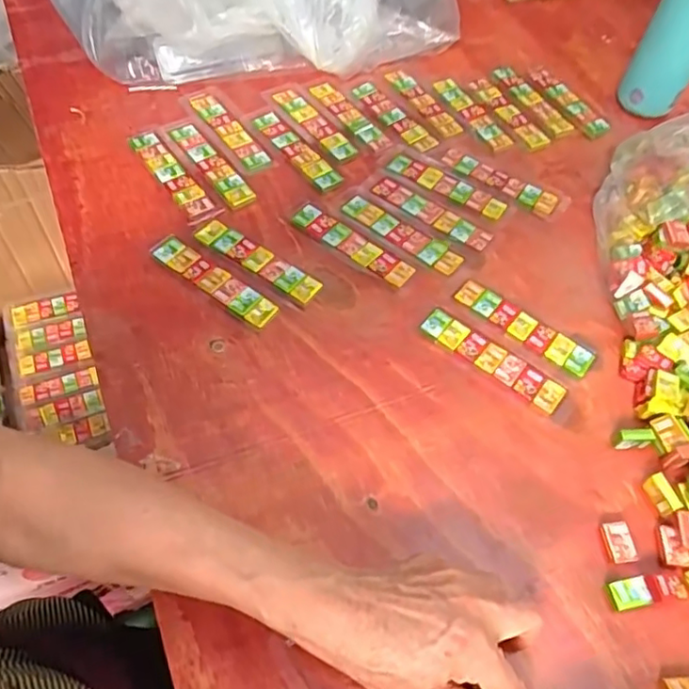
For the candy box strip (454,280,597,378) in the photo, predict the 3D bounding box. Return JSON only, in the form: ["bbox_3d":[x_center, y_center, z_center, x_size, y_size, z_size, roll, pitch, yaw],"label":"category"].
[{"bbox_3d":[0.145,-0.015,0.478,0.116,0.006,0.026,36,61,18],"label":"candy box strip"}]

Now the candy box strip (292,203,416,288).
[{"bbox_3d":[0.008,-0.088,0.515,0.115,0.007,0.025,34,61,17],"label":"candy box strip"}]

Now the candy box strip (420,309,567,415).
[{"bbox_3d":[0.114,0.012,0.462,0.117,0.007,0.026,34,61,17],"label":"candy box strip"}]

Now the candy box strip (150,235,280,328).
[{"bbox_3d":[-0.108,-0.053,0.485,0.119,0.009,0.024,34,61,17],"label":"candy box strip"}]

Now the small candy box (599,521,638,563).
[{"bbox_3d":[0.180,0.130,0.389,0.018,0.008,0.026,-2,57,-6],"label":"small candy box"}]

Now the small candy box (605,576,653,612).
[{"bbox_3d":[0.177,0.156,0.371,0.023,0.009,0.017,-8,58,-9],"label":"small candy box"}]

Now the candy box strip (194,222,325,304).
[{"bbox_3d":[-0.074,-0.072,0.498,0.117,0.008,0.026,30,60,15],"label":"candy box strip"}]

